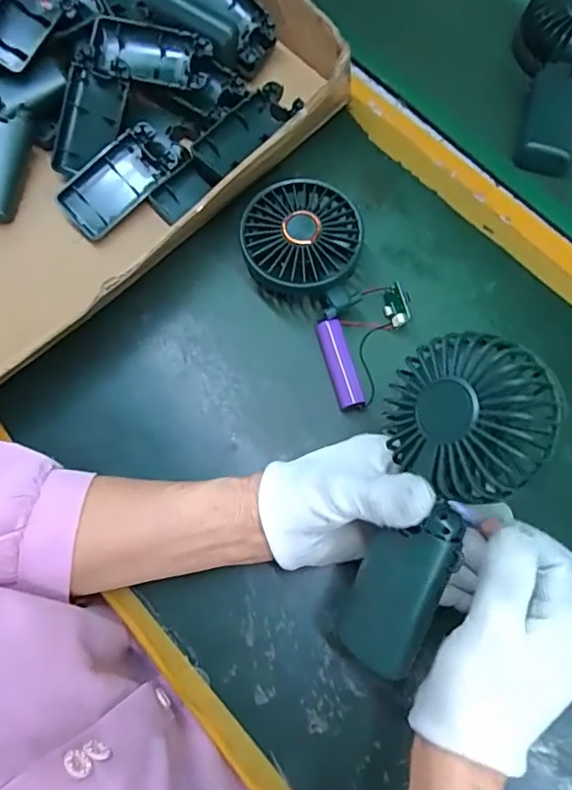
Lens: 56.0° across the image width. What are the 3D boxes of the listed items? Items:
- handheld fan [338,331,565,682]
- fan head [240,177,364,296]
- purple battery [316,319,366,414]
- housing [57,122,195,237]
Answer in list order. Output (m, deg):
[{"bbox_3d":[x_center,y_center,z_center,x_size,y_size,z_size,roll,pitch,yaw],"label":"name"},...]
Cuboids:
[{"bbox_3d":[0.078,0.057,0.278,0.077,0.055,0.181,22,93,8],"label":"handheld fan"},{"bbox_3d":[0.012,-0.111,0.398,0.081,0.050,0.087,1,72,-2],"label":"fan head"},{"bbox_3d":[0.039,-0.021,0.389,0.019,0.017,0.067,-14,73,-6],"label":"purple battery"},{"bbox_3d":[-0.129,-0.171,0.425,0.102,0.018,0.047,-40,109,-6],"label":"housing"}]

